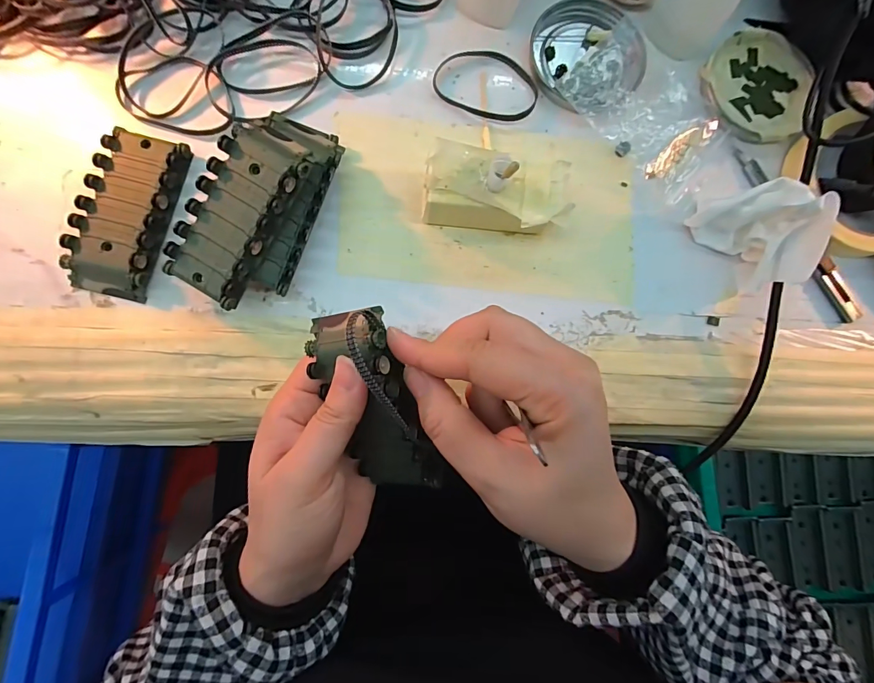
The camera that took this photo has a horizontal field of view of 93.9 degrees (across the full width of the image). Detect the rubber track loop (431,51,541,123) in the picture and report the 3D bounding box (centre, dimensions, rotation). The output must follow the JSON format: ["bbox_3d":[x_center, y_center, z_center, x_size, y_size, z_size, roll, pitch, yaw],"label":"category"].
[{"bbox_3d":[0.035,-0.174,0.274,0.069,0.004,0.048,24,83,-2],"label":"rubber track loop"}]

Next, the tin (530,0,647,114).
[{"bbox_3d":[0.102,-0.196,0.277,0.076,0.009,0.077,0,85,-5],"label":"tin"}]

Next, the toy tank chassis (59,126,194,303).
[{"bbox_3d":[-0.181,-0.075,0.240,0.046,0.017,0.096,16,83,-3],"label":"toy tank chassis"}]

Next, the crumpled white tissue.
[{"bbox_3d":[0.206,-0.070,0.255,0.041,0.048,0.065,-38,89,-7],"label":"crumpled white tissue"}]

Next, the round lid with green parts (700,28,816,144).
[{"bbox_3d":[0.228,-0.180,0.290,0.077,0.011,0.077,0,85,-5],"label":"round lid with green parts"}]

